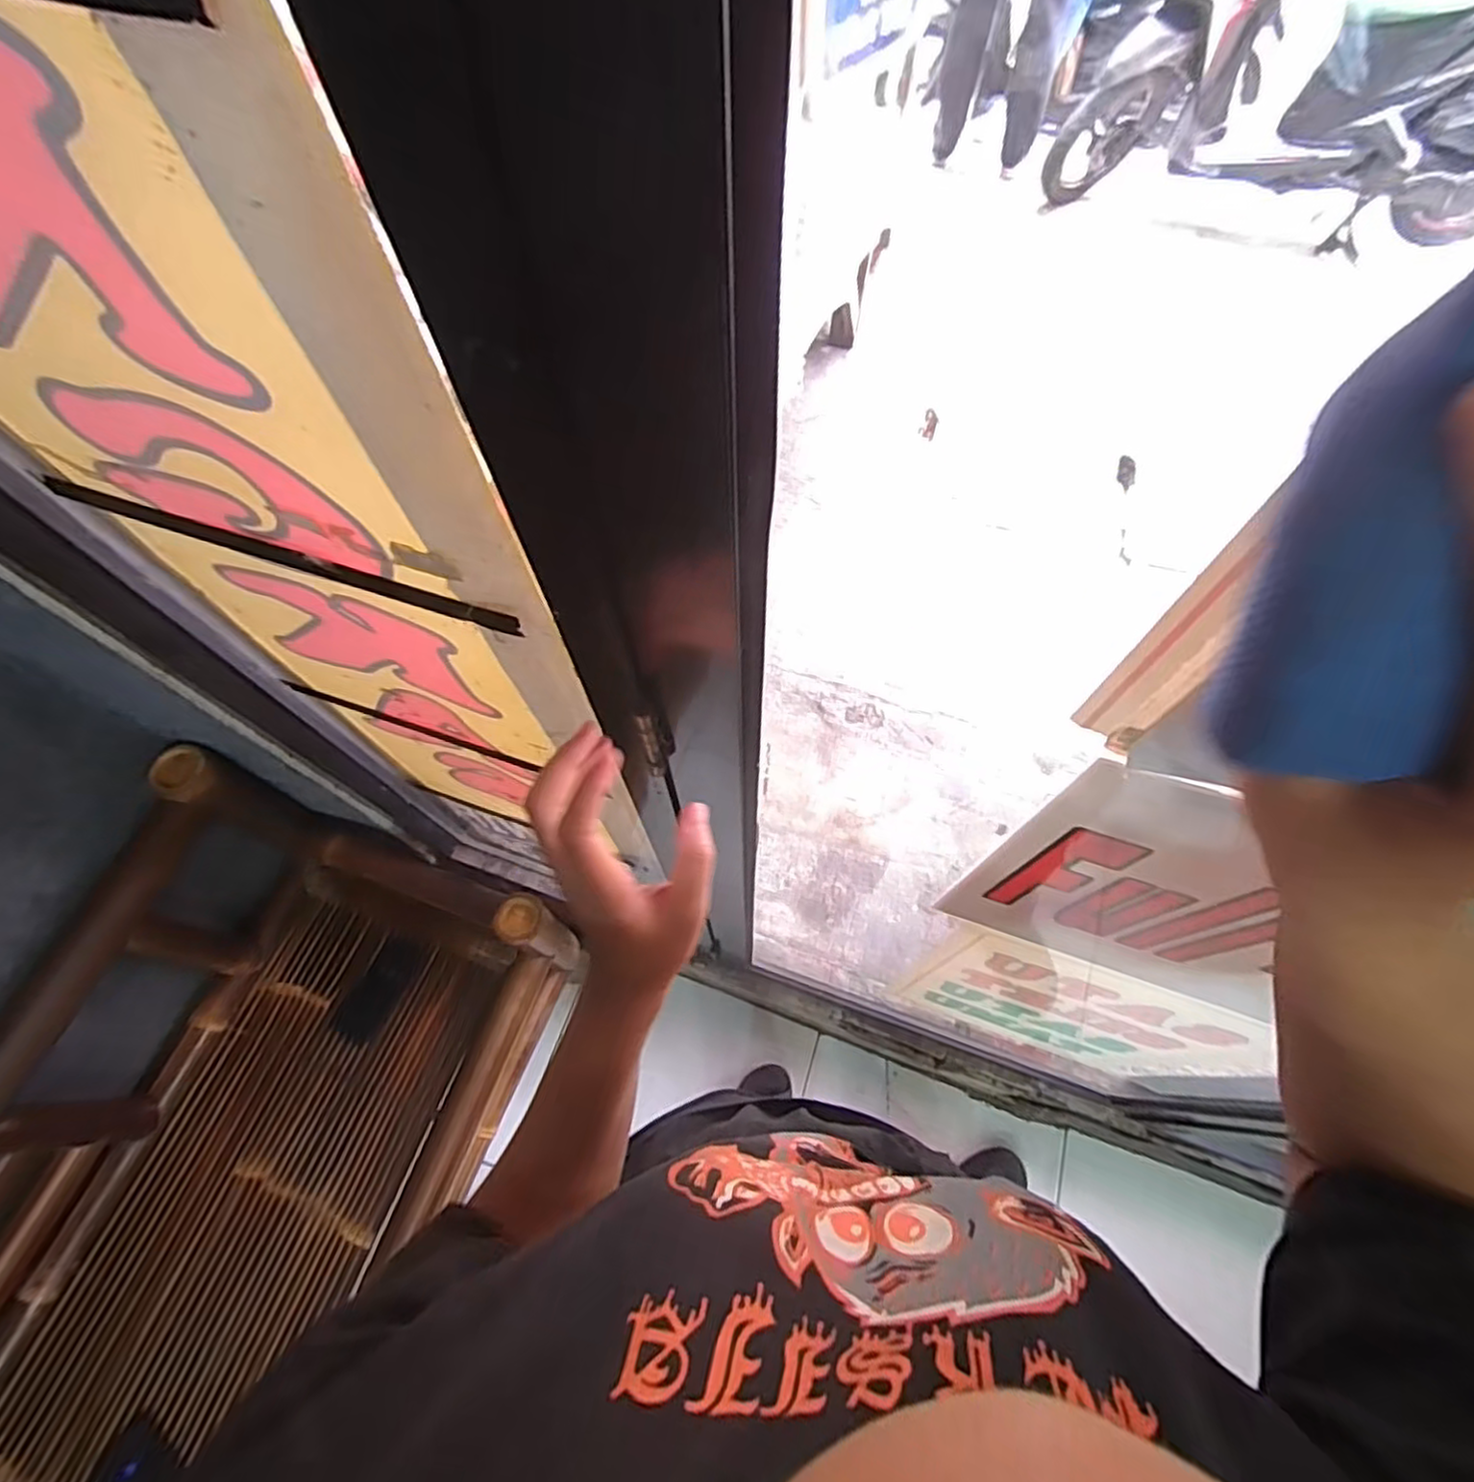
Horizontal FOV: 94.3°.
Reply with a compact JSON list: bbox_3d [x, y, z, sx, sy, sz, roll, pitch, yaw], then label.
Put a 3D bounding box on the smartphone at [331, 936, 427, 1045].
[{"bbox_3d":[-0.580,0.402,1.116,0.074,0.011,0.167,22,67,10],"label":"smartphone"}]

